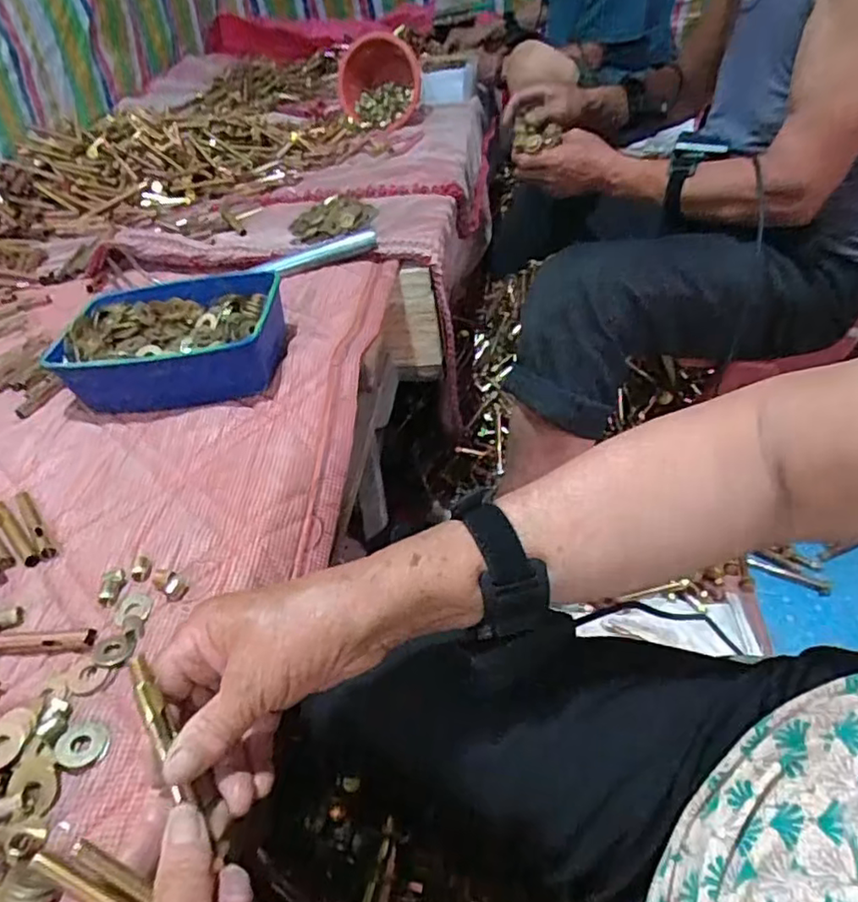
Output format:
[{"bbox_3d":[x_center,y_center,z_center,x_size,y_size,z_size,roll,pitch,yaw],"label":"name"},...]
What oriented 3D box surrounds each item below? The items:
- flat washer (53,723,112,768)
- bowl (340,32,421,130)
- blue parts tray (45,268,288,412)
[{"bbox_3d":[-0.192,0.163,0.348,0.026,0.004,0.026,2,42,-20],"label":"flat washer"},{"bbox_3d":[-0.095,-0.742,1.245,0.170,0.142,0.135,-6,39,1],"label":"bowl"},{"bbox_3d":[-0.241,-0.106,0.608,0.202,0.060,0.150,-4,42,6],"label":"blue parts tray"}]

